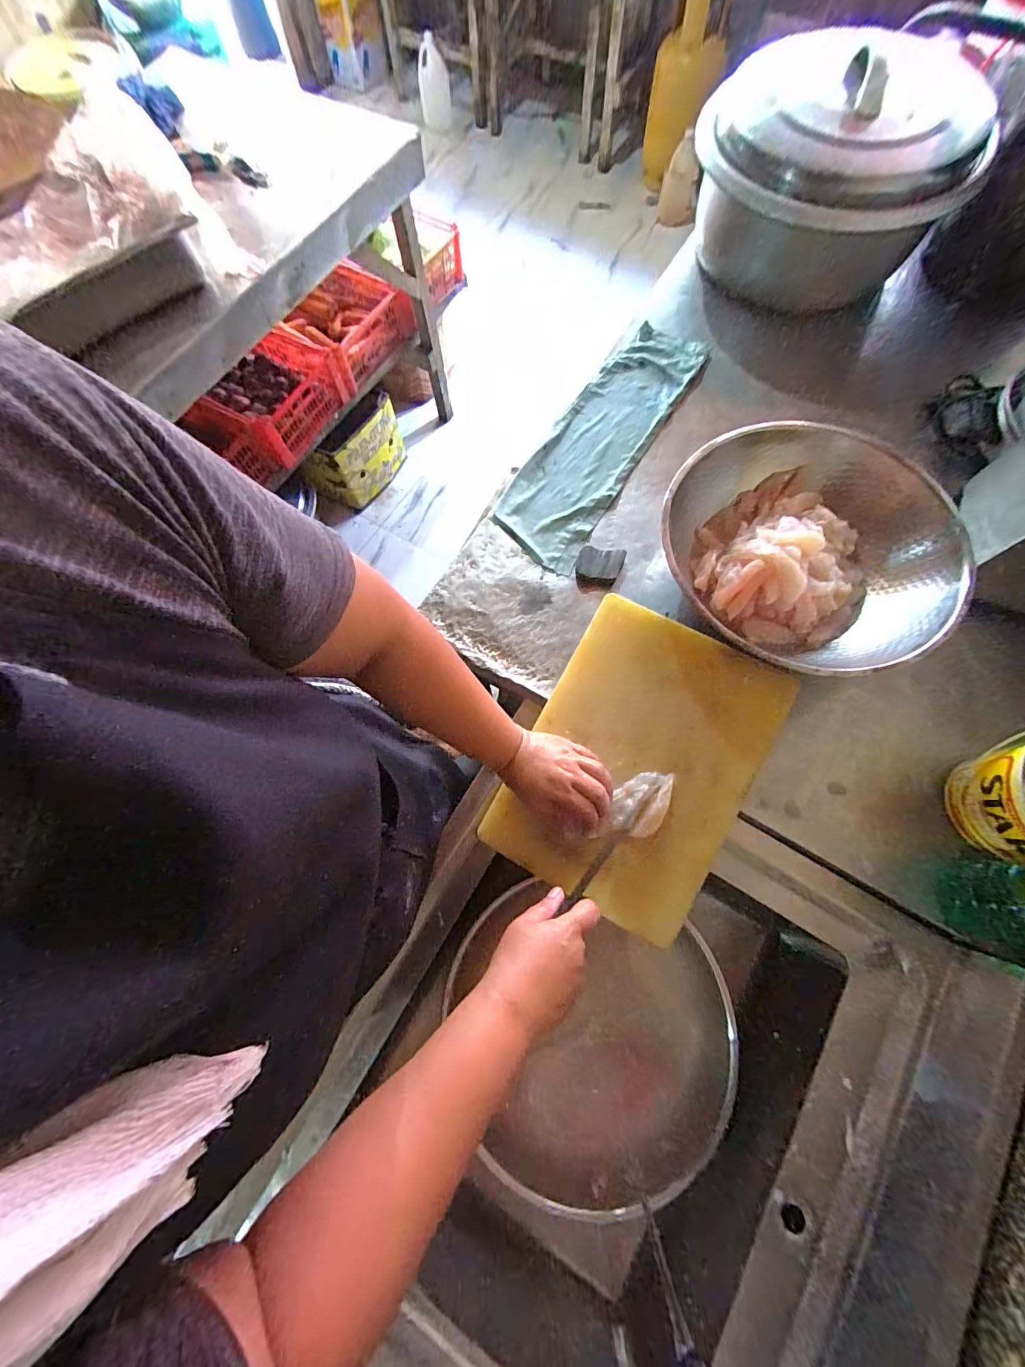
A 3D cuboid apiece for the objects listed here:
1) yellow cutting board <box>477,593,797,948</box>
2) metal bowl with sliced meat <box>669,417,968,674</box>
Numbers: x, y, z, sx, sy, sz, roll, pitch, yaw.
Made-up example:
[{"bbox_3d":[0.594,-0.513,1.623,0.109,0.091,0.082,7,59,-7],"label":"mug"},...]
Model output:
[{"bbox_3d":[0.152,0.096,0.550,0.258,0.022,0.349,28,85,13],"label":"yellow cutting board"},{"bbox_3d":[0.370,-0.167,0.587,0.311,0.117,0.340,0,73,2],"label":"metal bowl with sliced meat"}]

